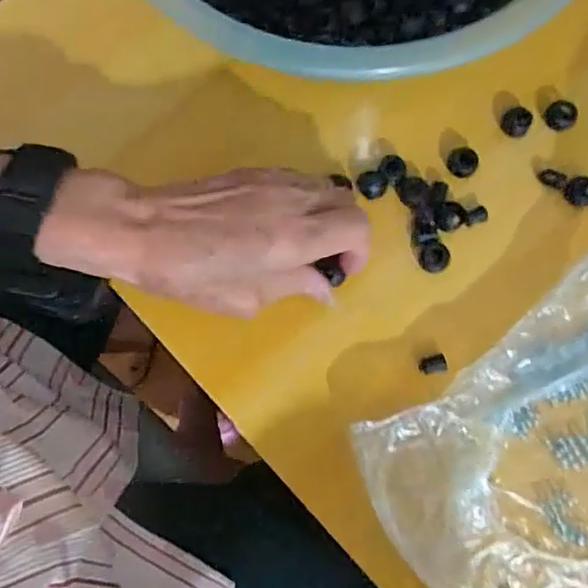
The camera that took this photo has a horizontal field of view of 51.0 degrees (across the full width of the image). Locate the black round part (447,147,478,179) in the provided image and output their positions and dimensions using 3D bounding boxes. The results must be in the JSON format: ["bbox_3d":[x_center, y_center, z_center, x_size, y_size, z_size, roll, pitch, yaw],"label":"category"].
[{"bbox_3d":[0.099,-0.076,0.364,0.017,0.014,0.014,26,80,5],"label":"black round part"}]

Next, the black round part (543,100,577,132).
[{"bbox_3d":[0.158,-0.105,0.367,0.016,0.014,0.018,-43,82,-7],"label":"black round part"}]

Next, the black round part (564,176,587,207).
[{"bbox_3d":[0.166,-0.059,0.358,0.013,0.013,0.017,-37,81,-6],"label":"black round part"}]

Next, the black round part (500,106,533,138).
[{"bbox_3d":[0.132,-0.102,0.365,0.016,0.011,0.014,37,81,7],"label":"black round part"}]

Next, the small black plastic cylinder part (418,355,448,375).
[{"bbox_3d":[0.077,0.040,0.344,0.016,0.011,0.010,-12,79,-2],"label":"small black plastic cylinder part"}]

